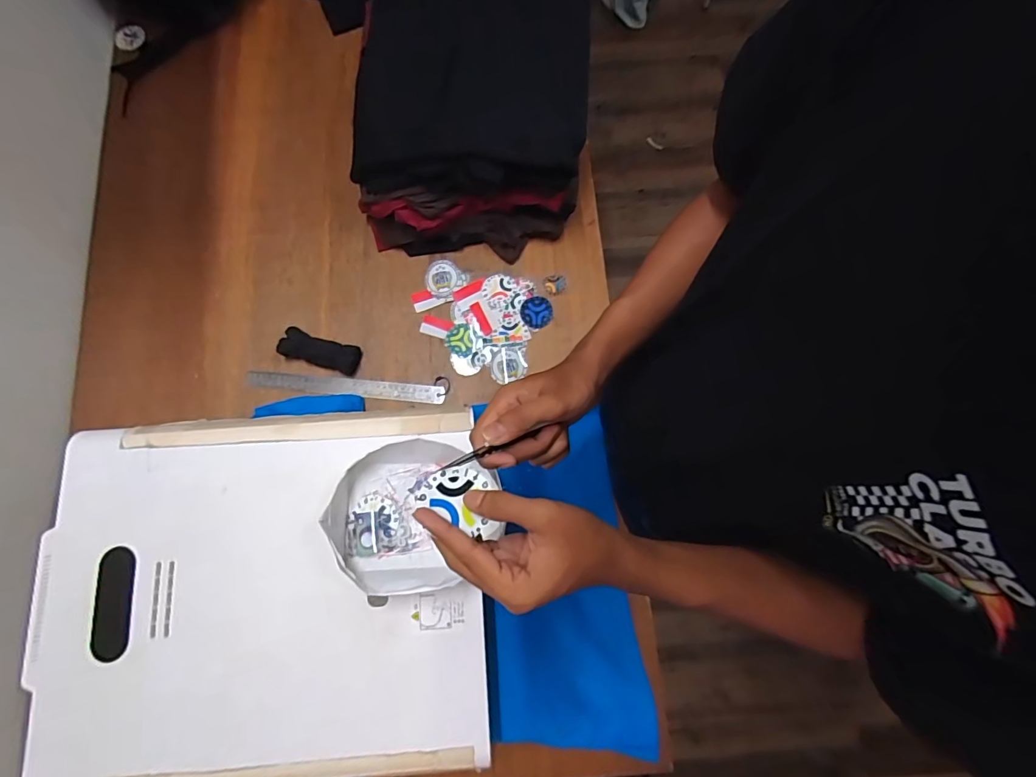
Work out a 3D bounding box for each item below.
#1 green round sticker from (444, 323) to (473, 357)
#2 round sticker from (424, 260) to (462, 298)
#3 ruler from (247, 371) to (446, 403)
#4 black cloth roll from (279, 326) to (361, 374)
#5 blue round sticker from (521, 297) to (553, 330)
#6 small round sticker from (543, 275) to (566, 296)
[{"bbox_3d":[-0.099,-0.079,0.782,0.046,0.004,0.055,-13,87,0],"label":"green round sticker"},{"bbox_3d":[-0.128,-0.188,0.799,0.059,0.010,0.062,0,76,0],"label":"round sticker"},{"bbox_3d":[-0.281,-0.002,0.768,0.317,0.009,0.029,4,76,1],"label":"ruler"},{"bbox_3d":[-0.320,-0.061,0.767,0.126,0.027,0.047,15,77,4],"label":"black cloth roll"},{"bbox_3d":[0.032,-0.128,0.788,0.053,0.007,0.055,0,76,0],"label":"blue round sticker"},{"bbox_3d":[0.062,-0.176,0.800,0.038,0.004,0.038,0,76,0],"label":"small round sticker"}]

